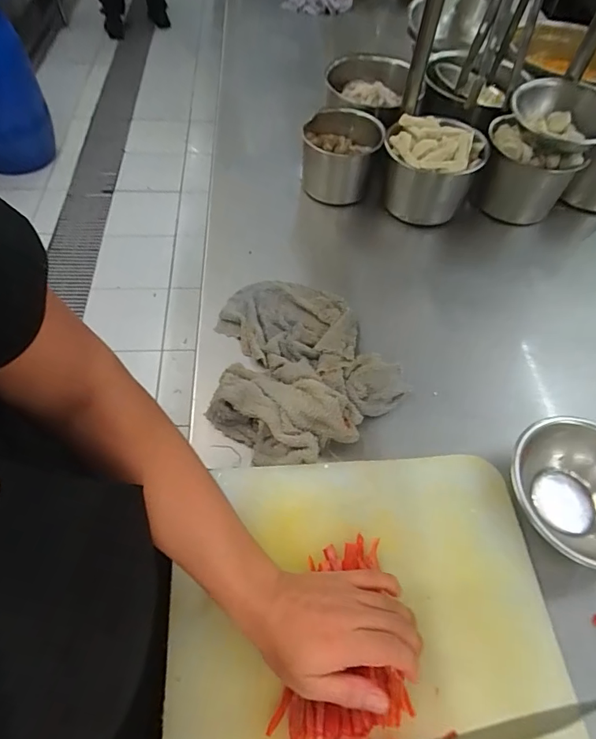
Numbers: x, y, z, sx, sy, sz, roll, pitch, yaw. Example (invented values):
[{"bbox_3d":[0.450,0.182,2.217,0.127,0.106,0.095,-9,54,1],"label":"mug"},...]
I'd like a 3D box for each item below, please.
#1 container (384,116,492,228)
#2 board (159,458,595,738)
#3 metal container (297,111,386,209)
[{"bbox_3d":[0.212,-0.319,0.731,0.143,0.127,0.130,2,58,-2],"label":"container"},{"bbox_3d":[0.066,0.269,0.376,0.344,0.037,0.391,0,58,-3],"label":"board"},{"bbox_3d":[0.071,-0.349,0.741,0.116,0.105,0.125,11,58,4],"label":"metal container"}]

